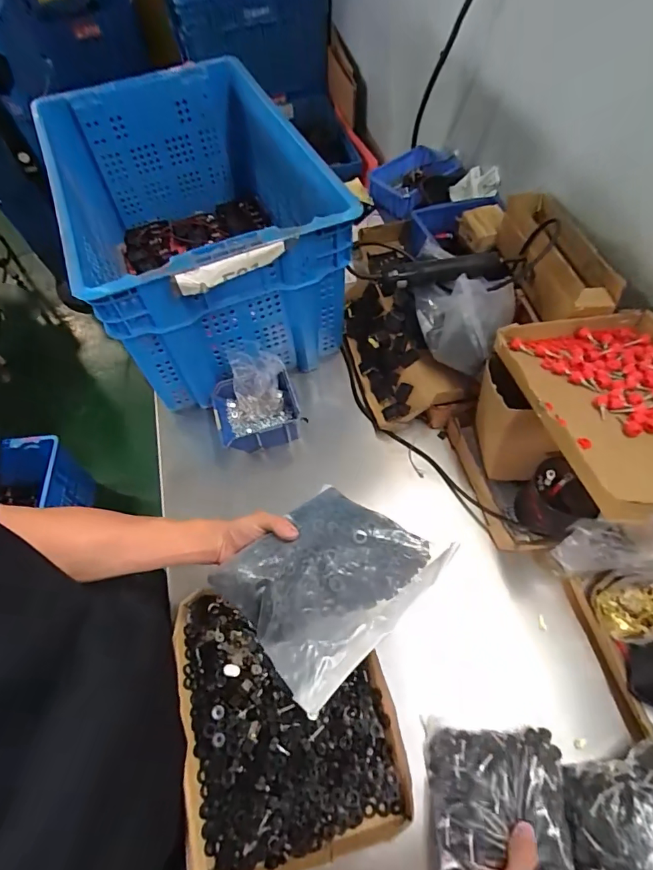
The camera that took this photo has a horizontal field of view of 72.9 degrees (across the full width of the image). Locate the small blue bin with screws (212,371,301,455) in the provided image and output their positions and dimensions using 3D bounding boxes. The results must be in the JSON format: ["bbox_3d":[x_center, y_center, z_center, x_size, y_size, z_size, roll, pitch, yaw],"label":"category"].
[{"bbox_3d":[-0.121,-0.039,0.766,0.141,0.071,0.123,-16,59,-7],"label":"small blue bin with screws"}]

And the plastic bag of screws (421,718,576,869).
[{"bbox_3d":[0.192,0.425,0.487,0.144,0.069,0.169,1,59,4],"label":"plastic bag of screws"}]

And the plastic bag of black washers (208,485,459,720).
[{"bbox_3d":[-0.002,0.152,0.485,0.212,0.056,0.188,-33,53,-31],"label":"plastic bag of black washers"}]

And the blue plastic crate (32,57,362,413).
[{"bbox_3d":[-0.228,-0.381,0.819,0.416,0.286,0.577,-27,61,-13],"label":"blue plastic crate"}]

